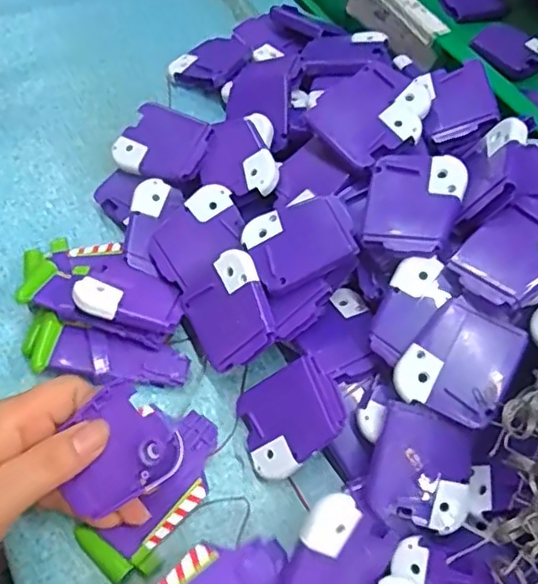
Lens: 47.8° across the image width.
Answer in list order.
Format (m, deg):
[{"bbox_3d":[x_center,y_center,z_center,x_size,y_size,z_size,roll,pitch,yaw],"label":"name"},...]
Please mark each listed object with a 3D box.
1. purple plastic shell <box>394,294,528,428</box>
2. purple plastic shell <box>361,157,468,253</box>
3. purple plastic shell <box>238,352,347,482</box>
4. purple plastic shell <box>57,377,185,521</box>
[{"bbox_3d":[0.098,0.036,0.313,0.050,0.011,0.058,29,85,9],"label":"purple plastic shell"},{"bbox_3d":[0.080,-0.051,0.339,0.052,0.013,0.057,8,79,21],"label":"purple plastic shell"},{"bbox_3d":[0.011,0.069,0.336,0.061,0.012,0.052,-40,61,21],"label":"purple plastic shell"},{"bbox_3d":[-0.074,0.080,0.299,0.056,0.010,0.051,-45,73,-2],"label":"purple plastic shell"}]

